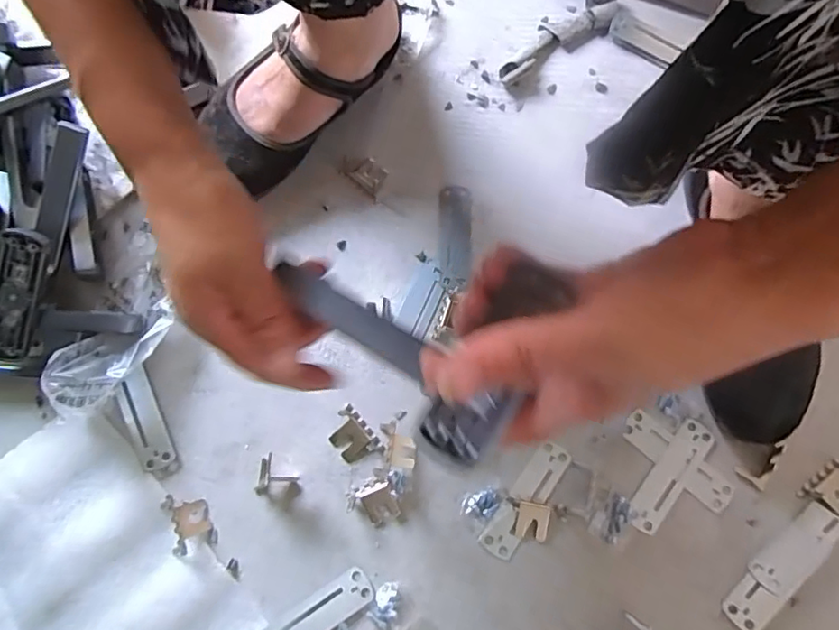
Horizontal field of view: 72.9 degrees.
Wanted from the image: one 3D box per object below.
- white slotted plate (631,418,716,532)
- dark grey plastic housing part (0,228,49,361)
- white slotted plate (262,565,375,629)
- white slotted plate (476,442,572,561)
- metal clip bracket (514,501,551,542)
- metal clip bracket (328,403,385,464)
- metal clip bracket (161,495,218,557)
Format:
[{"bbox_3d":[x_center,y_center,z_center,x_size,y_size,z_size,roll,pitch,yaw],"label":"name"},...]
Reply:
[{"bbox_3d":[0.194,0.124,0.440,0.028,0.004,0.094,37,77,9],"label":"white slotted plate"},{"bbox_3d":[-0.305,-0.016,0.430,0.032,0.018,0.099,14,103,-24],"label":"dark grey plastic housing part"},{"bbox_3d":[-0.079,0.222,0.414,0.096,0.004,0.027,-32,77,-9],"label":"white slotted plate"},{"bbox_3d":[0.081,0.142,0.438,0.027,0.004,0.095,33,85,6],"label":"white slotted plate"},{"bbox_3d":[0.086,0.156,0.430,0.024,0.007,0.026,12,75,3],"label":"metal clip bracket"},{"bbox_3d":[-0.054,0.097,0.449,0.031,0.004,0.045,-39,78,-10],"label":"metal clip bracket"},{"bbox_3d":[-0.172,0.154,0.424,0.028,0.020,0.043,-19,75,-5],"label":"metal clip bracket"}]

